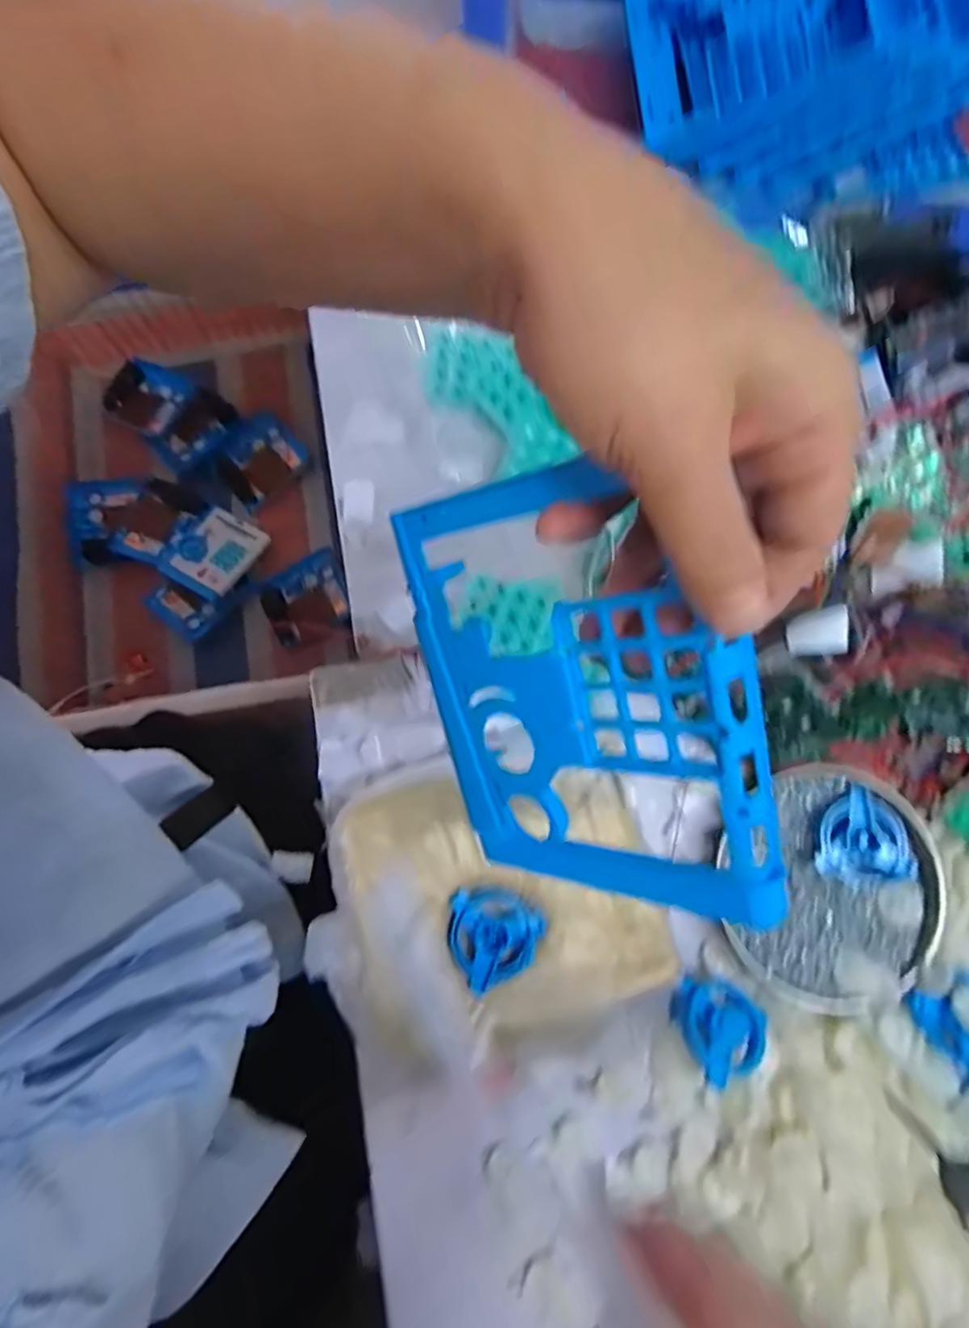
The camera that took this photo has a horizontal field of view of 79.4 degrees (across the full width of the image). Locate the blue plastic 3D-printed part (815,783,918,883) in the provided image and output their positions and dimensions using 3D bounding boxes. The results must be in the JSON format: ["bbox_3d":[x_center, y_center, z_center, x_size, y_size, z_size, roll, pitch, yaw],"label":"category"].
[{"bbox_3d":[0.241,0.109,0.369,0.056,0.009,0.056,10,80,1],"label":"blue plastic 3D-printed part"}]

